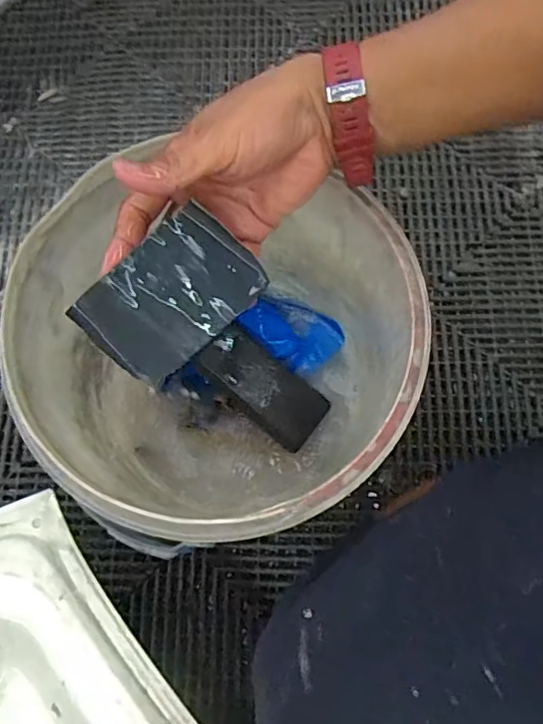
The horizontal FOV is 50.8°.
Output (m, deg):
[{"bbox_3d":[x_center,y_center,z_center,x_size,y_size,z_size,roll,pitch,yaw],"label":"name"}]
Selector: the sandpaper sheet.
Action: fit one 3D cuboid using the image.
[{"bbox_3d":[-0.060,-0.038,0.347,0.102,0.009,0.072,-40,118,9],"label":"sandpaper sheet"}]

